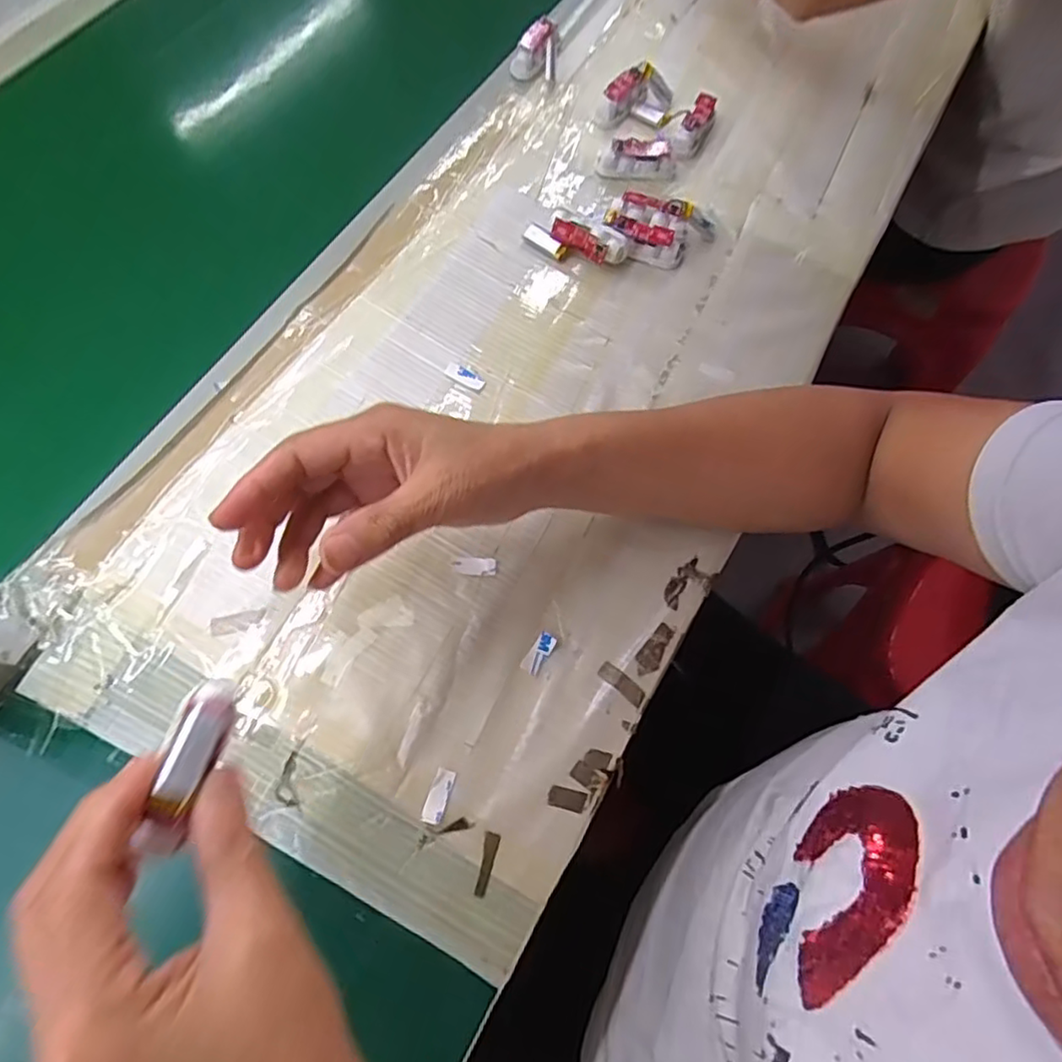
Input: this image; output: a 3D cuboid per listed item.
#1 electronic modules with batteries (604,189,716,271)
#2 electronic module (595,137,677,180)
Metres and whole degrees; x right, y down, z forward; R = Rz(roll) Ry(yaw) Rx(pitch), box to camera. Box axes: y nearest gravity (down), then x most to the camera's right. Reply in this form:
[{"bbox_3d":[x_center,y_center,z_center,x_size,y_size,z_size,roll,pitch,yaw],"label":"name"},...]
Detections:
[{"bbox_3d":[0.094,-0.219,0.470,0.074,0.028,0.042,17,68,3],"label":"electronic modules with batteries"},{"bbox_3d":[0.082,-0.286,0.495,0.061,0.023,0.020,3,68,-3],"label":"electronic module"}]

